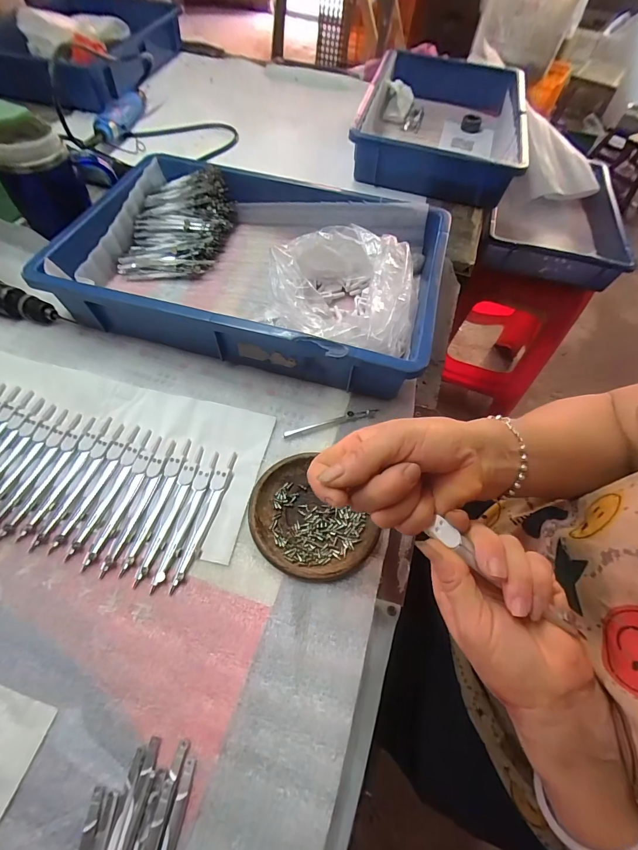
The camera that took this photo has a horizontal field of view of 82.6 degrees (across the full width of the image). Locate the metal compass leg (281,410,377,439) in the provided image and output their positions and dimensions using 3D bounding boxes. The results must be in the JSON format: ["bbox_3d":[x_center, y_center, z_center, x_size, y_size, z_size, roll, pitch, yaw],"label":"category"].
[{"bbox_3d":[0.013,-0.004,0.386,0.106,0.008,0.009,-15,61,-11],"label":"metal compass leg"}]

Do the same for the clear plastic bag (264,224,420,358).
[{"bbox_3d":[0.023,-0.140,0.418,0.157,0.081,0.192,5,59,1],"label":"clear plastic bag"}]

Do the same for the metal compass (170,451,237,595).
[{"bbox_3d":[-0.102,0.082,0.329,0.015,0.006,0.127,13,60,6],"label":"metal compass"}]

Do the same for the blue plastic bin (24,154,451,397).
[{"bbox_3d":[-0.070,-0.202,0.452,0.409,0.078,0.283,15,60,7],"label":"blue plastic bin"}]

